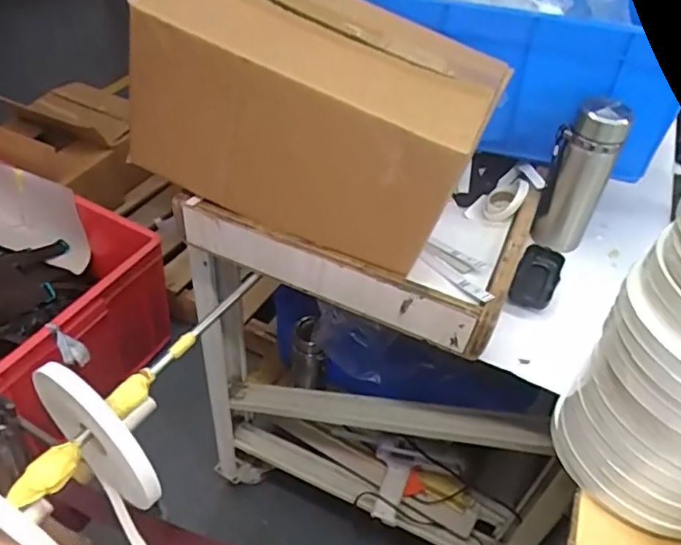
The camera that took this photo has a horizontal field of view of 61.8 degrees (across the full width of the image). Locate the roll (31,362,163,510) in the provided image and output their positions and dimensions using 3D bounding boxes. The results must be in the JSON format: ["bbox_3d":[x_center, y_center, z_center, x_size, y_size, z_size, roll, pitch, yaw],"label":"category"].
[{"bbox_3d":[-0.228,0.158,0.539,0.143,0.151,0.027,31,48,22],"label":"roll"}]

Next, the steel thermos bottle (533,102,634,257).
[{"bbox_3d":[0.304,-0.122,0.737,0.058,0.198,0.059,-9,46,-17],"label":"steel thermos bottle"}]

